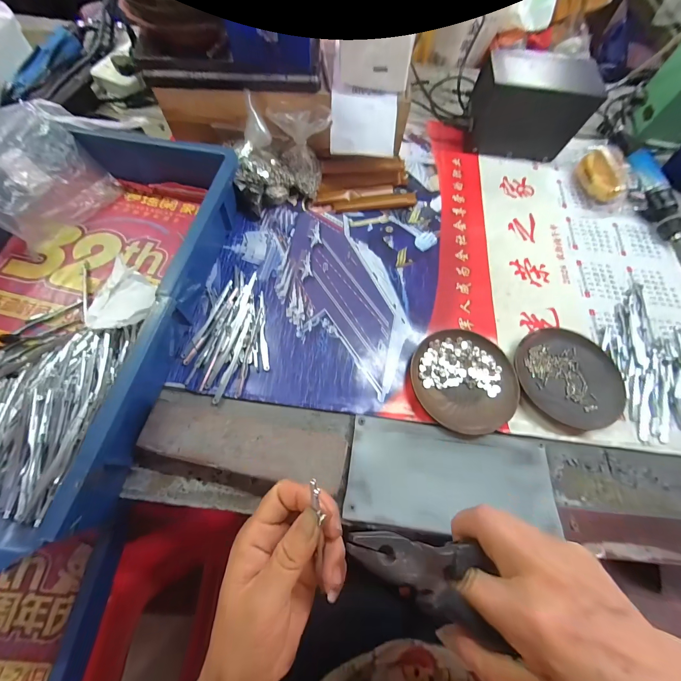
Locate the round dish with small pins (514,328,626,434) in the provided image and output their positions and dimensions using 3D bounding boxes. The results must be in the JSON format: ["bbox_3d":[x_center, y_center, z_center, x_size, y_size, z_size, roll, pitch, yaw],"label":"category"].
[{"bbox_3d":[0.255,0.042,0.337,0.117,0.013,0.114,1,66,-2],"label":"round dish with small pins"}]

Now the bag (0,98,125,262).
[{"bbox_3d":[-0.371,-0.203,0.358,0.089,0.107,0.158,27,67,9],"label":"bag"}]

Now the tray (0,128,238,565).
[{"bbox_3d":[-0.304,-0.051,0.313,0.297,0.079,0.433,9,65,1],"label":"tray"}]

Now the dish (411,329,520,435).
[{"bbox_3d":[0.136,0.042,0.330,0.110,0.018,0.114,1,66,-2],"label":"dish"}]

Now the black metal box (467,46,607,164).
[{"bbox_3d":[0.293,-0.363,0.470,0.159,0.109,0.072,8,65,1],"label":"black metal box"}]

